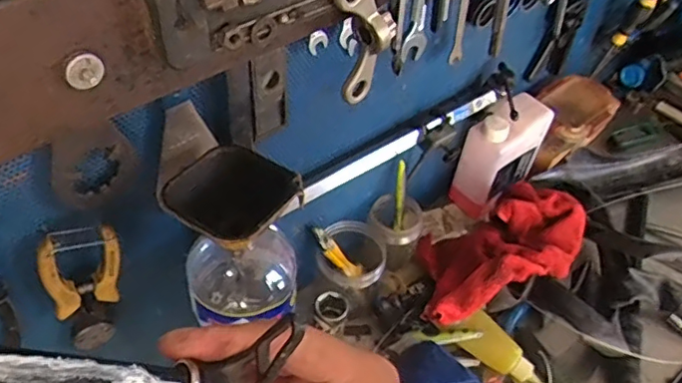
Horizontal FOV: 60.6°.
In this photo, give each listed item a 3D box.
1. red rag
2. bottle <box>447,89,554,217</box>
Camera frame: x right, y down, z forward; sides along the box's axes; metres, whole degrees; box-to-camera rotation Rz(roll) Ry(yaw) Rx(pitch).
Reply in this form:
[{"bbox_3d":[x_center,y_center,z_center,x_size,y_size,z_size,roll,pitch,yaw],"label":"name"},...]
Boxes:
[{"bbox_3d":[0.217,0.072,0.818,0.281,0.072,0.163,-17,49,-18],"label":"red rag"},{"bbox_3d":[0.253,-0.060,0.912,0.132,0.173,0.066,-30,54,-28],"label":"bottle"}]

